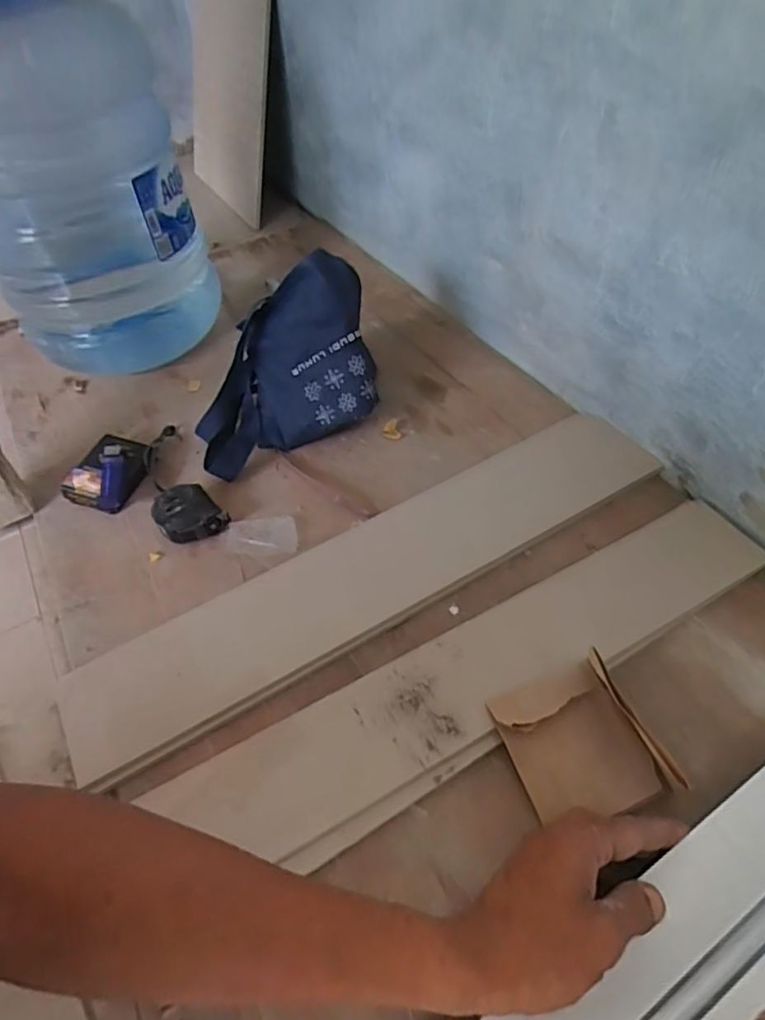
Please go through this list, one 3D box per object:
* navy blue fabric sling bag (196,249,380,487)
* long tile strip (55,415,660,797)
[{"bbox_3d":[-0.108,-0.150,0.666,0.218,0.167,0.116,-22,51,-13],"label":"navy blue fabric sling bag"},{"bbox_3d":[0.001,0.055,0.575,0.590,0.016,0.114,-27,52,-17],"label":"long tile strip"}]

